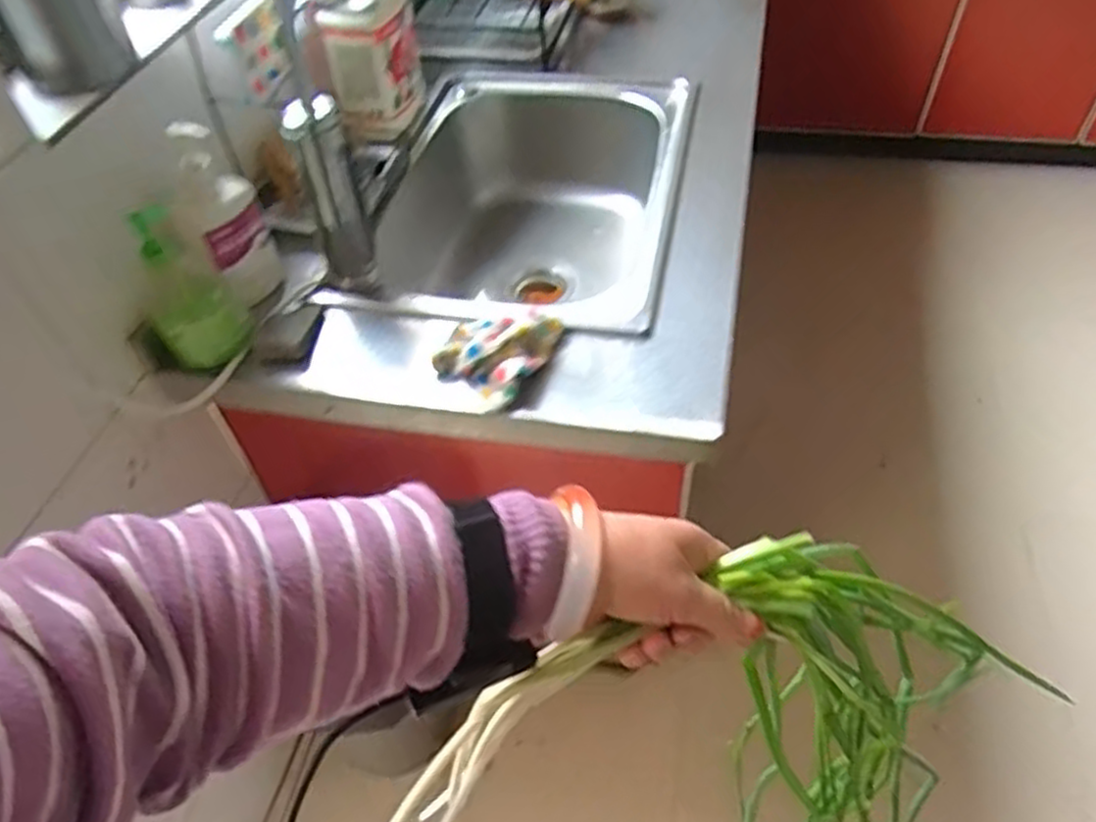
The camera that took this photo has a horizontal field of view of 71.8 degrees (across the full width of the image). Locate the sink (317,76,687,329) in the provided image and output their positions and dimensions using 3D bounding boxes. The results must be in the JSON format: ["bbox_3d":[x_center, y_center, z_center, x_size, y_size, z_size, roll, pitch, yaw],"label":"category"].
[{"bbox_3d":[-0.007,-0.237,1.040,0.366,0.228,0.526,7,50,13],"label":"sink"}]

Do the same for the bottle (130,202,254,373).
[{"bbox_3d":[-0.359,-0.121,0.746,0.081,0.152,0.066,-28,51,-18],"label":"bottle"}]

